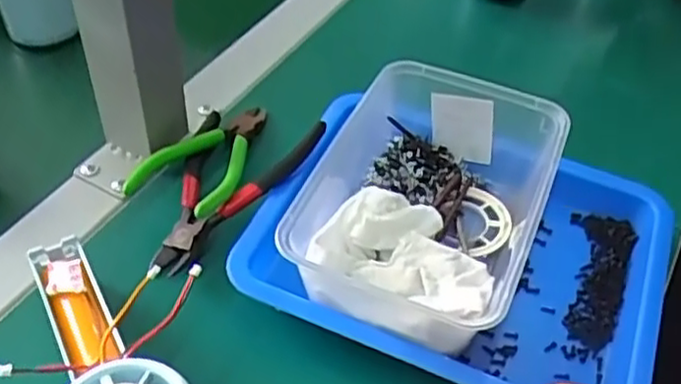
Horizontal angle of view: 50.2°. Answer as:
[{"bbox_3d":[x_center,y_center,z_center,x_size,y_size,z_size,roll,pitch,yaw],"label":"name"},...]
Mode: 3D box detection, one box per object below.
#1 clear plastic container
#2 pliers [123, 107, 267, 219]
[{"bbox_3d":[0.043,0.008,0.404,0.129,0.062,0.166,18,49,10],"label":"clear plastic container"},{"bbox_3d":[-0.078,-0.025,0.442,0.055,0.010,0.130,15,30,8],"label":"pliers"}]

